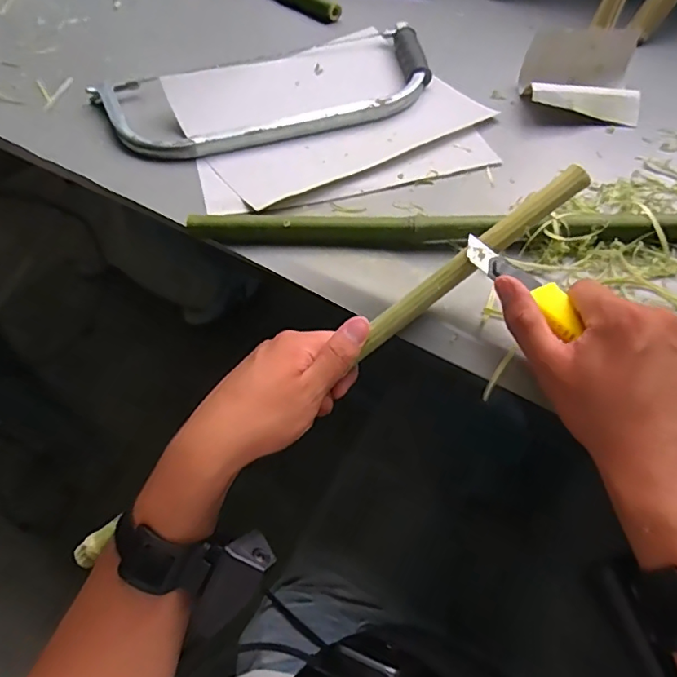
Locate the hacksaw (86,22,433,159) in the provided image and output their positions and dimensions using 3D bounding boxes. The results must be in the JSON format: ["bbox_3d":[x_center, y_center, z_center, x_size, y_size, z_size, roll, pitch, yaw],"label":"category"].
[{"bbox_3d":[-0.074,-0.261,0.555,0.352,0.031,0.157,-16,55,-9],"label":"hacksaw"}]

